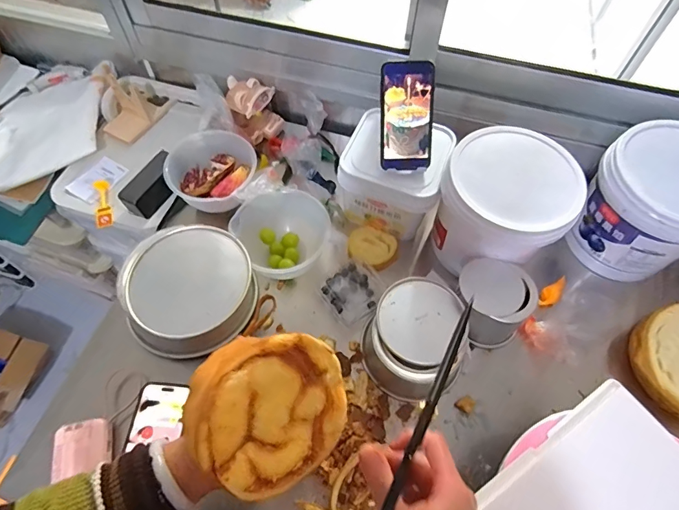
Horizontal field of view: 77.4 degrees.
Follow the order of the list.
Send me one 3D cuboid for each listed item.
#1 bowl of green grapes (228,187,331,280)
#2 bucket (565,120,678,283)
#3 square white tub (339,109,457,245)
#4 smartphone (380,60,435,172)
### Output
[{"bbox_3d":[-0.093,-0.028,0.715,0.145,0.082,0.140,-29,65,-16],"label":"bowl of green grapes"},{"bbox_3d":[0.500,-0.076,0.689,0.177,0.199,0.188,-23,63,-13],"label":"bucket"},{"bbox_3d":[0.097,-0.142,0.753,0.166,0.141,0.158,18,62,9],"label":"square white tub"},{"bbox_3d":[0.103,-0.209,0.643,0.076,0.154,0.009,-2,20,-2],"label":"smartphone"}]

